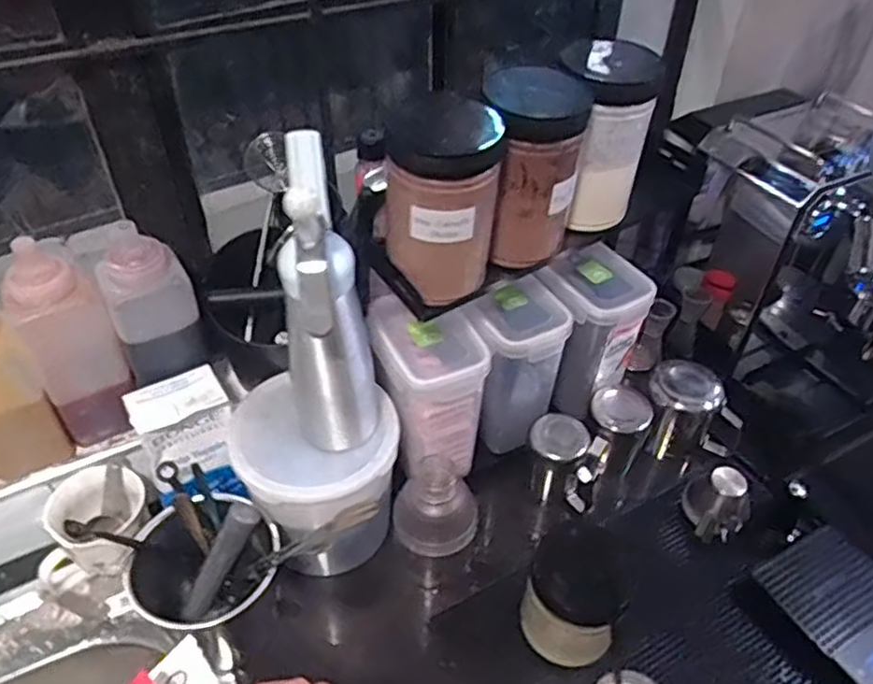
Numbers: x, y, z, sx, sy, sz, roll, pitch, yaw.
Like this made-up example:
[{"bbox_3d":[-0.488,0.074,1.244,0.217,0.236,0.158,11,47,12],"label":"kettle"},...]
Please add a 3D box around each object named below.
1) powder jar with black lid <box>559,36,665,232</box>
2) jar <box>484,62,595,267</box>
[{"bbox_3d":[0.166,-0.205,0.713,0.094,0.174,0.094,13,44,12],"label":"powder jar with black lid"},{"bbox_3d":[0.092,-0.163,0.659,0.088,0.167,0.080,1,43,-1],"label":"jar"}]

